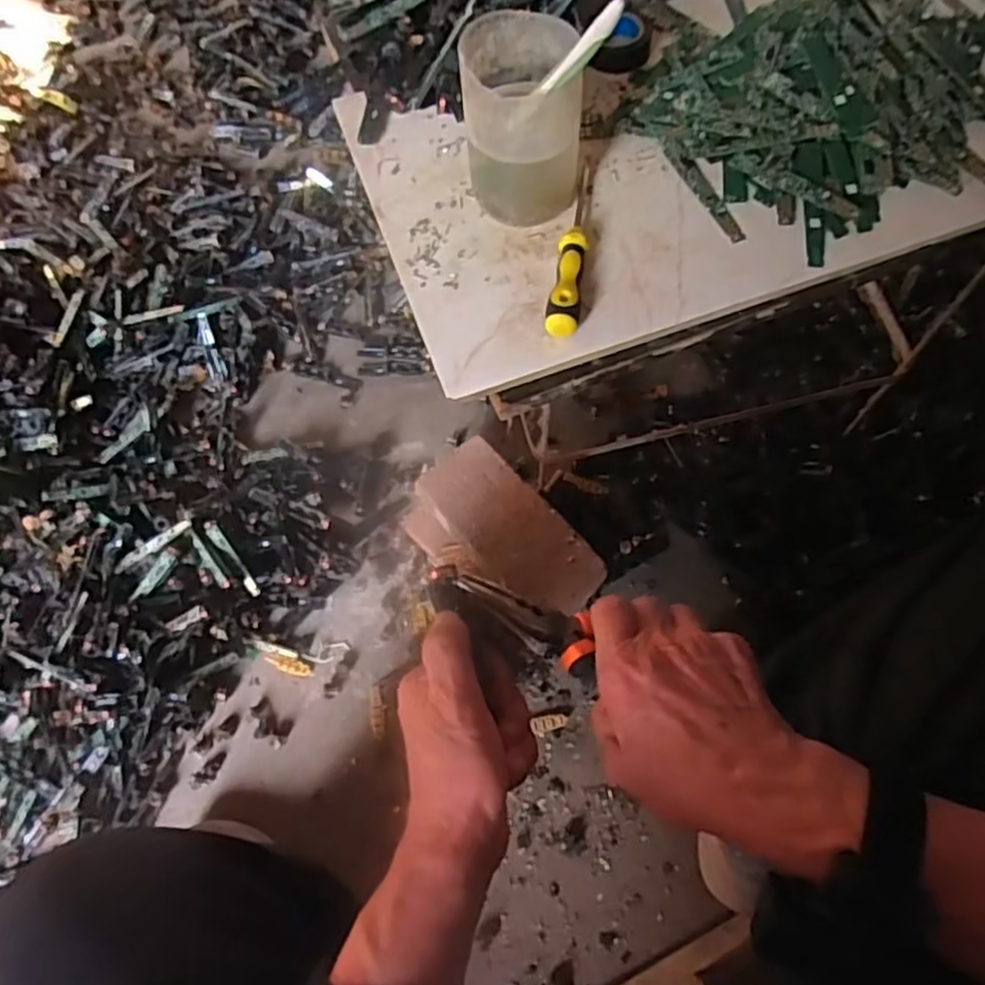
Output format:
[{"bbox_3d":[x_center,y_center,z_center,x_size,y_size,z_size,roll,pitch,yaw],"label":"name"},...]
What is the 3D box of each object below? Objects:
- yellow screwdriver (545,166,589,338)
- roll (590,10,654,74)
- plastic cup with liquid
[{"bbox_3d":[0.053,-0.161,0.468,0.019,0.021,0.142,8,69,5],"label":"yellow screwdriver"},{"bbox_3d":[0.100,-0.353,0.554,0.051,0.015,0.051,-1,68,2],"label":"roll"},{"bbox_3d":[0.020,-0.238,0.461,0.074,0.110,0.077,-1,65,2],"label":"plastic cup with liquid"}]

